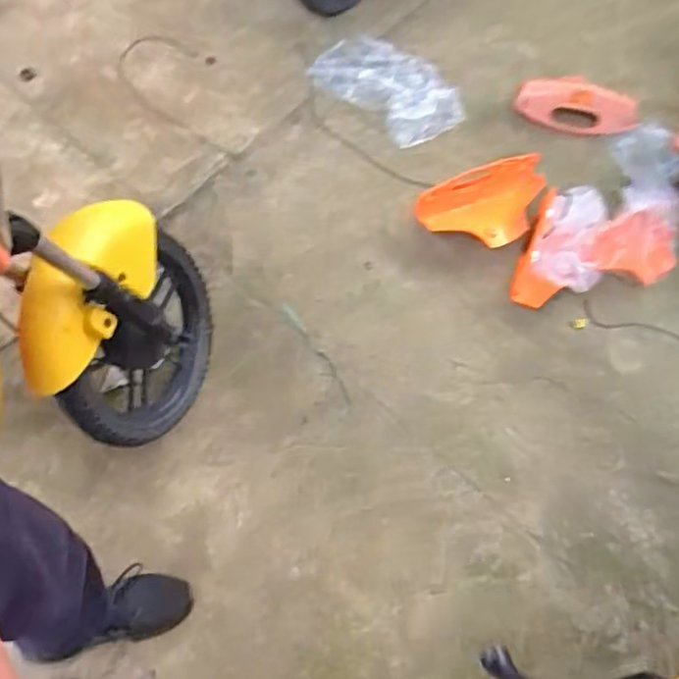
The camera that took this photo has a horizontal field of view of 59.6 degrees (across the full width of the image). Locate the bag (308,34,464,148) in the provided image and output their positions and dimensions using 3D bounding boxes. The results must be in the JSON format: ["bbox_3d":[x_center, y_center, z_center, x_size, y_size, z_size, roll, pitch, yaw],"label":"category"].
[{"bbox_3d":[0.135,-0.653,1.521,0.379,0.057,0.233,36,71,15],"label":"bag"}]

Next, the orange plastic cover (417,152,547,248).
[{"bbox_3d":[0.323,-0.297,1.338,0.287,0.108,0.158,-12,66,-7],"label":"orange plastic cover"}]

